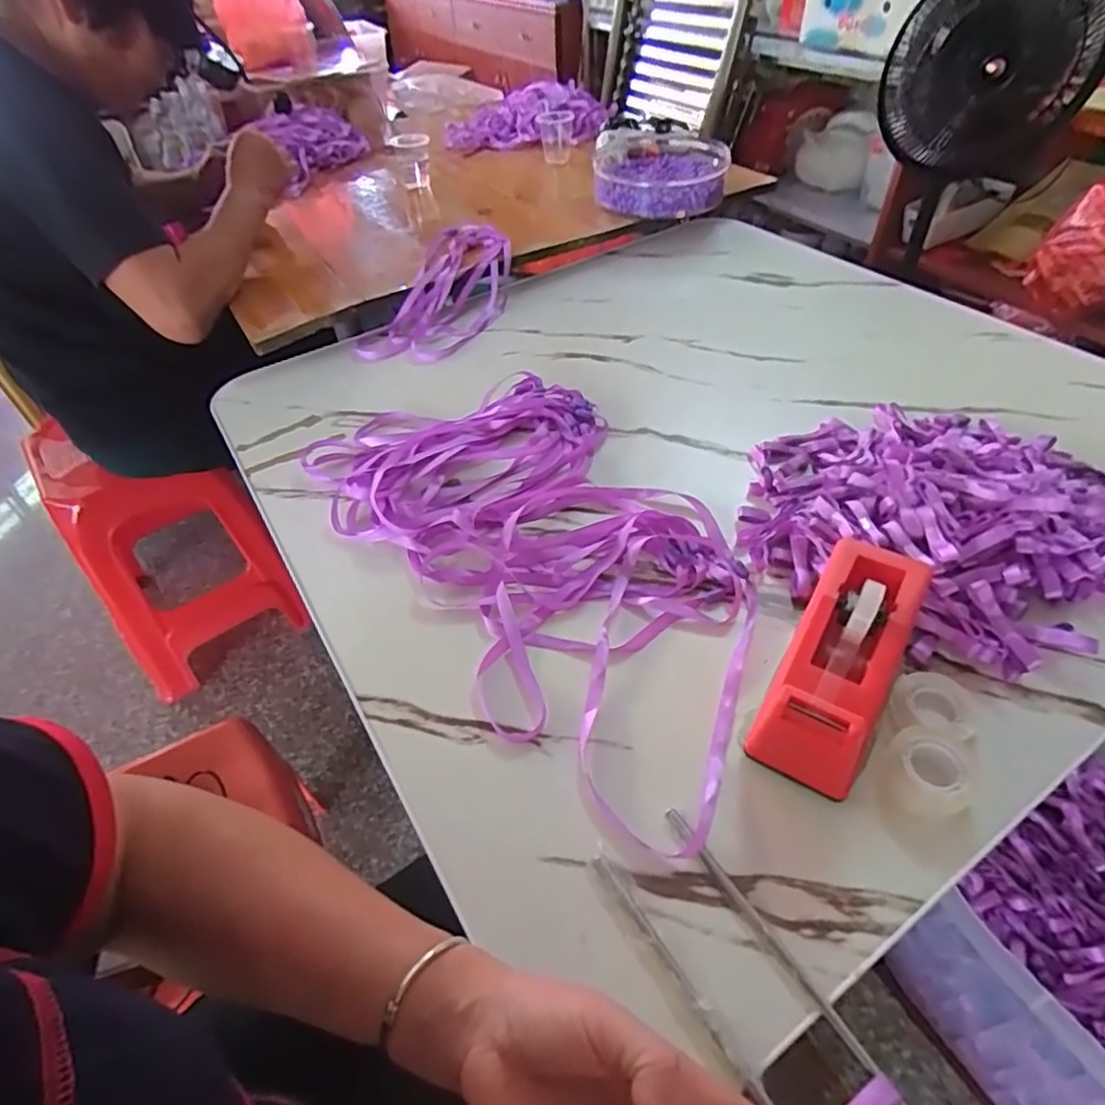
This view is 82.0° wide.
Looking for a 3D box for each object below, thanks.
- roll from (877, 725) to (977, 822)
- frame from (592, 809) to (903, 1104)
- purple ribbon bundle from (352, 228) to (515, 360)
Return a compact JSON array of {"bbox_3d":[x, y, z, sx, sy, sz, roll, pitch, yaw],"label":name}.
[{"bbox_3d":[0.218,0.130,0.371,0.050,0.023,0.047,-2,46,2],"label":"roll"},{"bbox_3d":[0.097,0.214,0.309,0.062,0.009,0.180,-29,51,-23],"label":"frame"},{"bbox_3d":[-0.136,-0.333,0.818,0.145,0.059,0.279,16,63,18],"label":"purple ribbon bundle"}]

